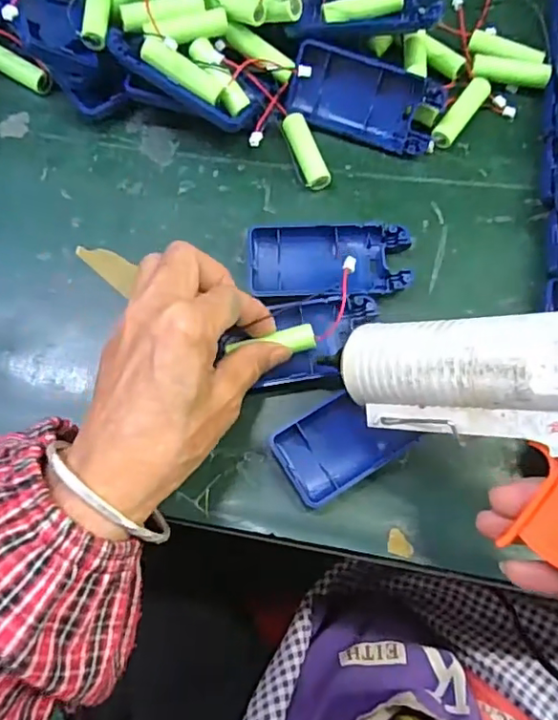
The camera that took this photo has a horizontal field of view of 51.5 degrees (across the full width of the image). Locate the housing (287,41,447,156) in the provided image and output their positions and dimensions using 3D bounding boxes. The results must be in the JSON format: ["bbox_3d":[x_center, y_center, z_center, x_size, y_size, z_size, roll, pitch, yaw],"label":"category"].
[{"bbox_3d":[0.054,-0.161,0.362,0.094,0.025,0.049,19,108,7],"label":"housing"}]

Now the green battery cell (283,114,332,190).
[{"bbox_3d":[0.017,-0.130,0.360,0.016,0.011,0.051,-18,75,-5],"label":"green battery cell"}]

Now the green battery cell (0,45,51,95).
[{"bbox_3d":[-0.170,-0.190,0.376,0.046,0.013,0.014,30,76,8],"label":"green battery cell"}]

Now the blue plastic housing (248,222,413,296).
[{"bbox_3d":[0.029,-0.058,0.342,0.092,0.015,0.043,0,74,0],"label":"blue plastic housing"}]

